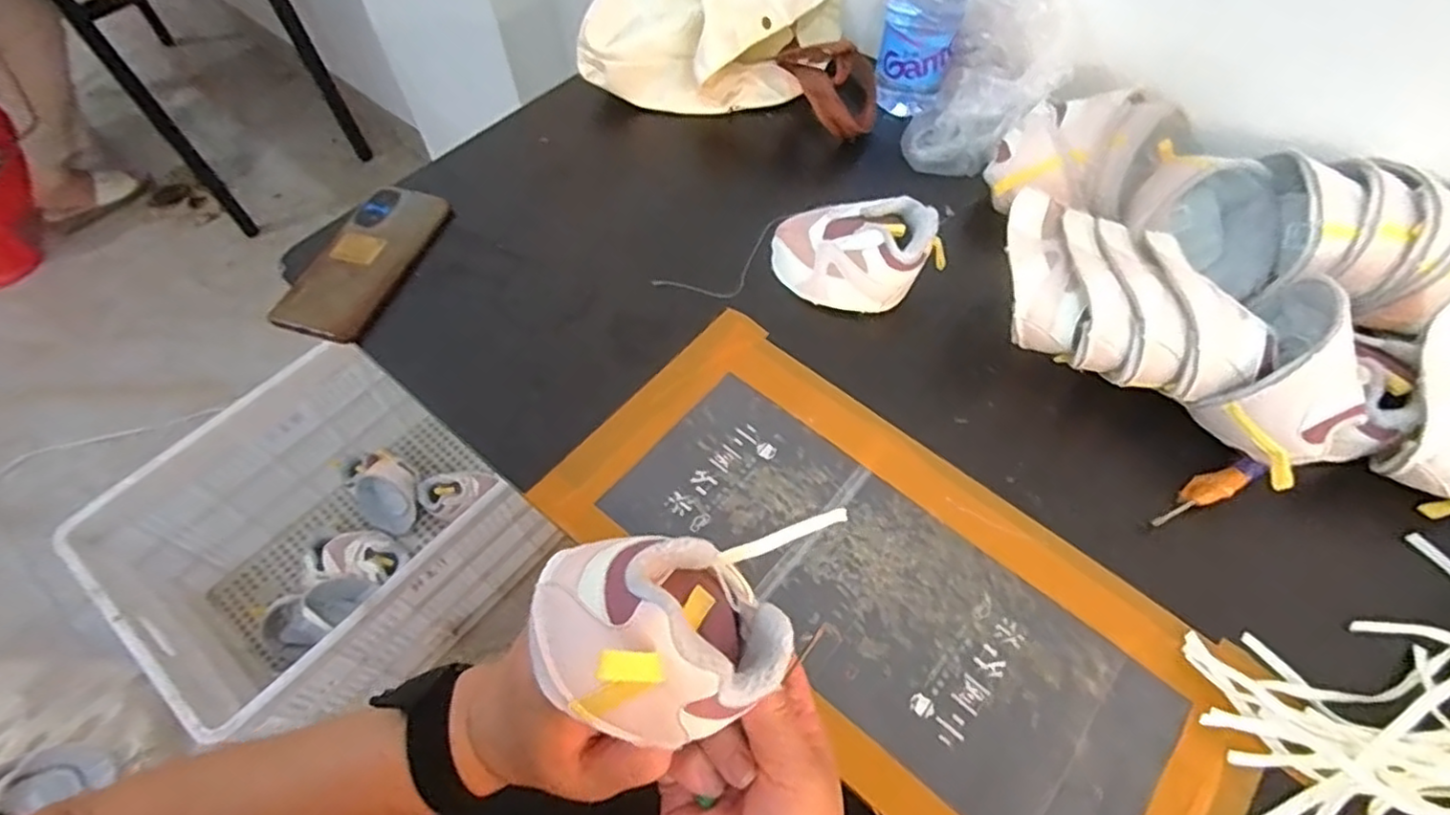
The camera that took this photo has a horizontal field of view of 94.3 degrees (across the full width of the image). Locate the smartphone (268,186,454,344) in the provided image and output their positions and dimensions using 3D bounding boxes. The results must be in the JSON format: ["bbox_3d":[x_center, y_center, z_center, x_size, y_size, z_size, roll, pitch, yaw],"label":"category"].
[{"bbox_3d":[-0.304,-0.125,0.569,0.087,0.013,0.160,19,60,10],"label":"smartphone"}]

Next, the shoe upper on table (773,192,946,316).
[{"bbox_3d":[0.104,-0.124,0.546,0.136,0.061,0.080,17,59,11],"label":"shoe upper on table"}]

